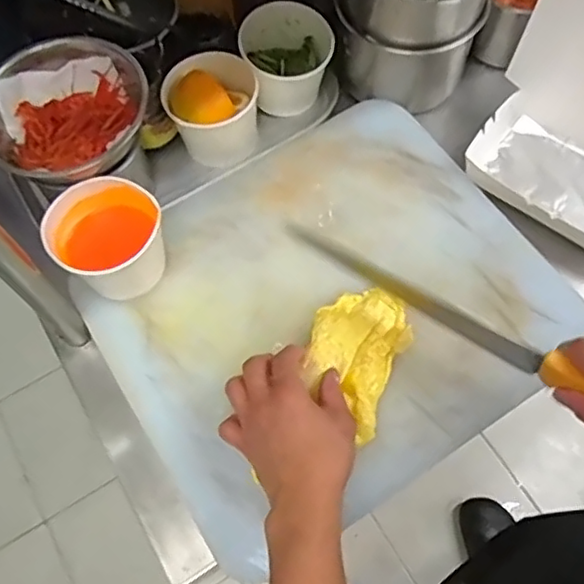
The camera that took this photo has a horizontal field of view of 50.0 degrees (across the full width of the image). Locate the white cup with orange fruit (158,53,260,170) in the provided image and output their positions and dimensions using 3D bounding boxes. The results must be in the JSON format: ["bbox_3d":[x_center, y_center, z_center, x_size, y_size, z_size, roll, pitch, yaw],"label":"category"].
[{"bbox_3d":[-0.081,-0.187,0.648,0.092,0.078,0.082,-14,65,-4],"label":"white cup with orange fruit"}]

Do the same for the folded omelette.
[{"bbox_3d":[0.055,0.050,0.544,0.081,0.019,0.125,23,68,13],"label":"folded omelette"}]

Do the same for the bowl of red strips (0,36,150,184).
[{"bbox_3d":[-0.204,-0.162,0.561,0.146,0.055,0.138,-1,65,2],"label":"bowl of red strips"}]

